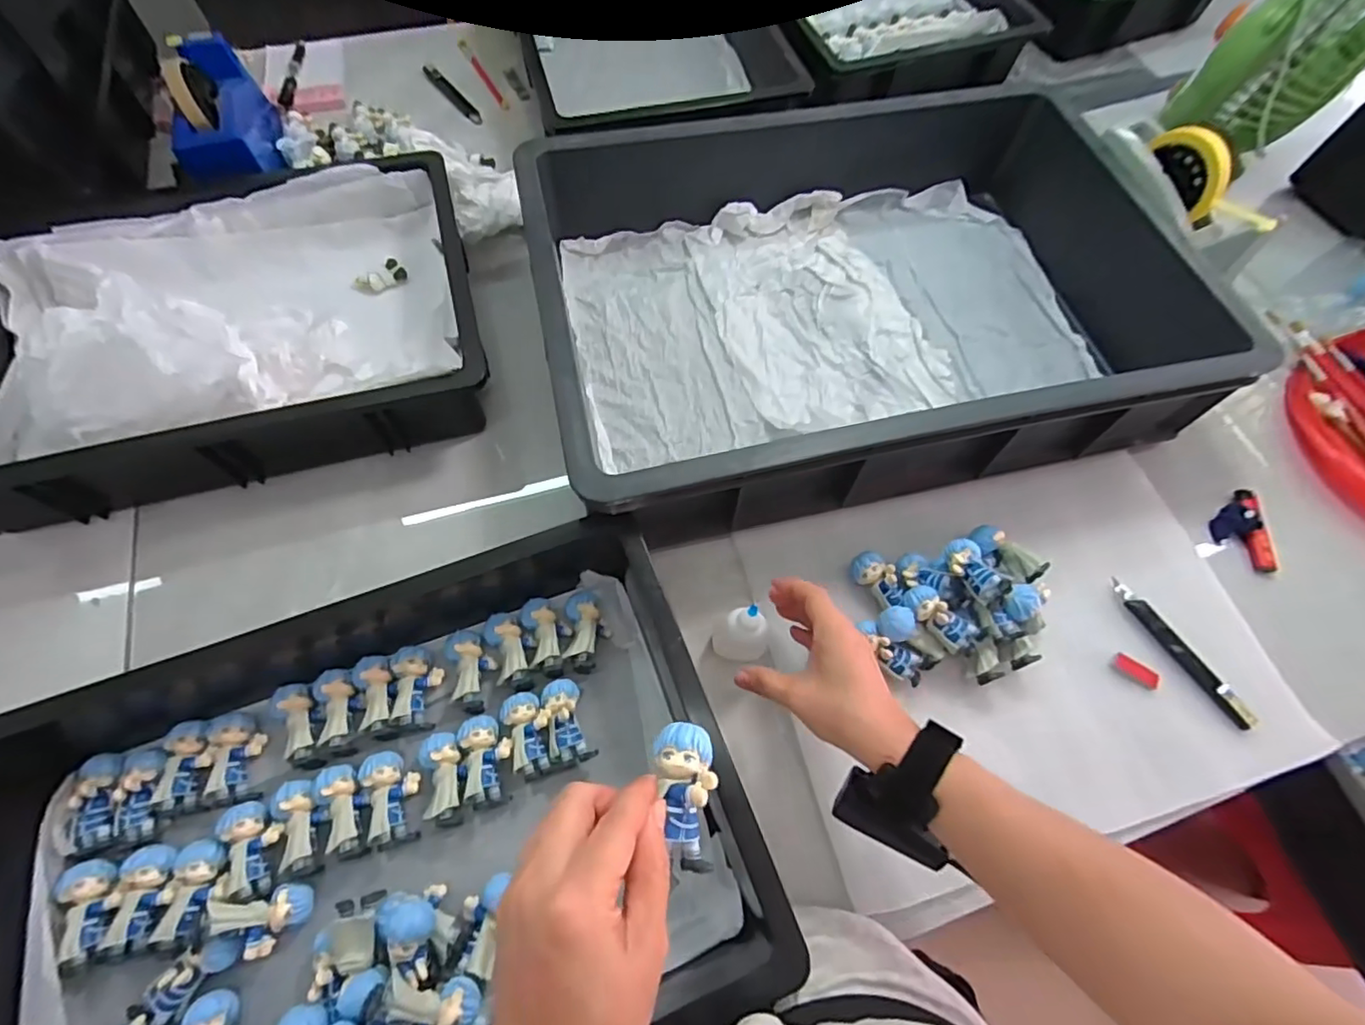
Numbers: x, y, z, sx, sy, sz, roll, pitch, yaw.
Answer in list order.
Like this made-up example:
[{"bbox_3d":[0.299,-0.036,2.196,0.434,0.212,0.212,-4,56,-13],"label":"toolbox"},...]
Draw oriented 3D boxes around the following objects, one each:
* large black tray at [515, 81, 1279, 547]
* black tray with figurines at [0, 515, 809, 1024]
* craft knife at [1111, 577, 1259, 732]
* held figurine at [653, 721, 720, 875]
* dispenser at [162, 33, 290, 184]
[{"bbox_3d":[0.162,-0.217,0.583,0.587,0.113,0.406,-11,65,-9],"label":"large black tray"},{"bbox_3d":[-0.190,0.206,0.389,0.465,0.089,0.343,-15,66,-9],"label":"black tray with figurines"},{"bbox_3d":[0.416,0.114,0.498,0.017,0.010,0.138,-26,68,-13],"label":"craft knife"},{"bbox_3d":[0.003,0.131,0.275,0.027,0.019,0.064,-4,72,-5],"label":"held figurine"},{"bbox_3d":[-0.503,-0.439,0.657,0.067,0.103,0.207,-13,66,-8],"label":"dispenser"}]

